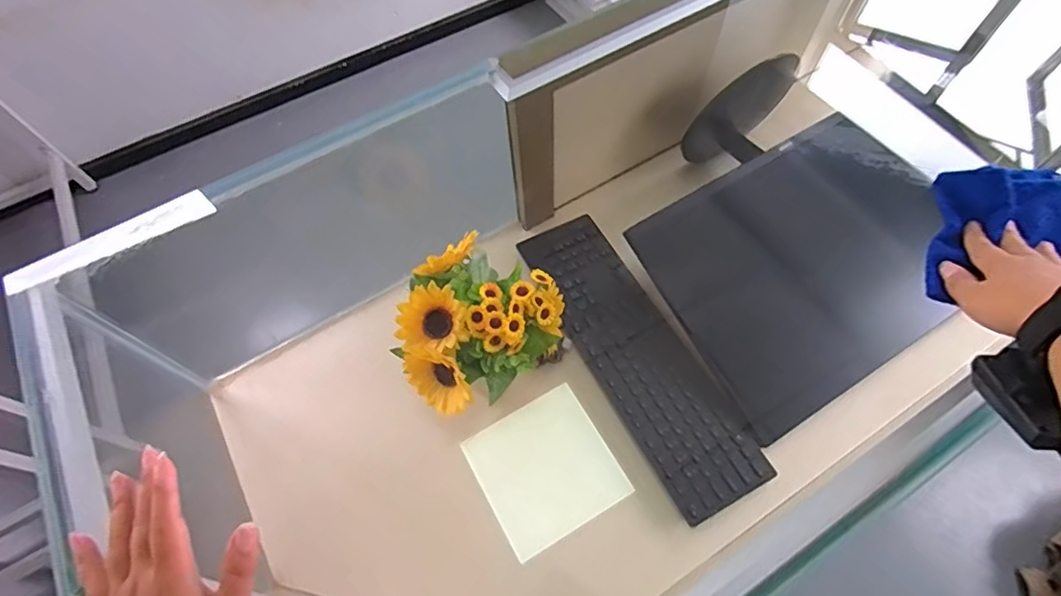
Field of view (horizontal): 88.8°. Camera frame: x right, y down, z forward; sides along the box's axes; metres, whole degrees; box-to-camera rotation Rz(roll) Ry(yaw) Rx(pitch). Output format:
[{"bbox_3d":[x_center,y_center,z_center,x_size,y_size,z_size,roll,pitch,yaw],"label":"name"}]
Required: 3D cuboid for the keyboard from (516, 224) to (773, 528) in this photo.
[{"bbox_3d":[0.135,0.066,0.719,0.123,0.023,0.431,-27,64,-11],"label":"keyboard"}]

